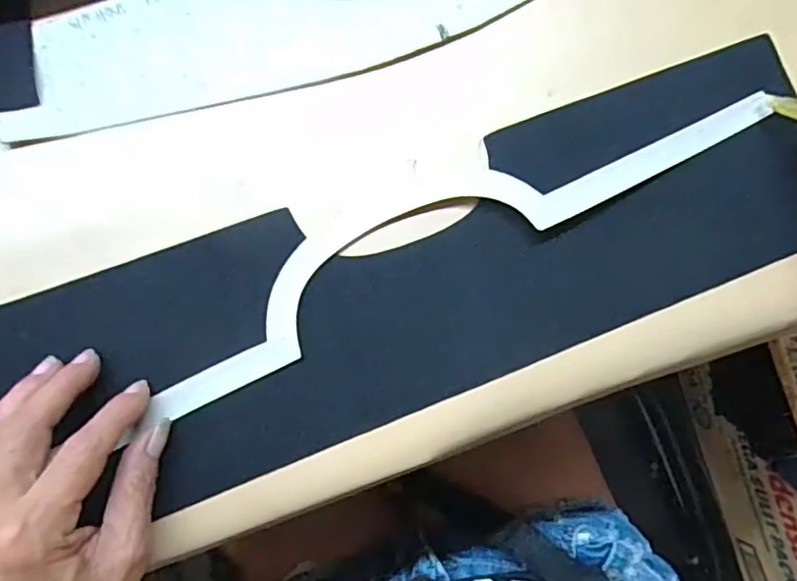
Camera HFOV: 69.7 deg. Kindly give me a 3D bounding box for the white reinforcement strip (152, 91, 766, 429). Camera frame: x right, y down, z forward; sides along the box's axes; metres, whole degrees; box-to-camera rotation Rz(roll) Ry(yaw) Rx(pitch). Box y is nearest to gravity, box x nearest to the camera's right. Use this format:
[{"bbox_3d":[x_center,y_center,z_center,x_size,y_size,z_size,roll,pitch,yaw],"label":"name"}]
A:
[{"bbox_3d":[0.032,-0.038,0.287,0.333,0.011,0.054,-27,76,-6],"label":"white reinforcement strip"}]

